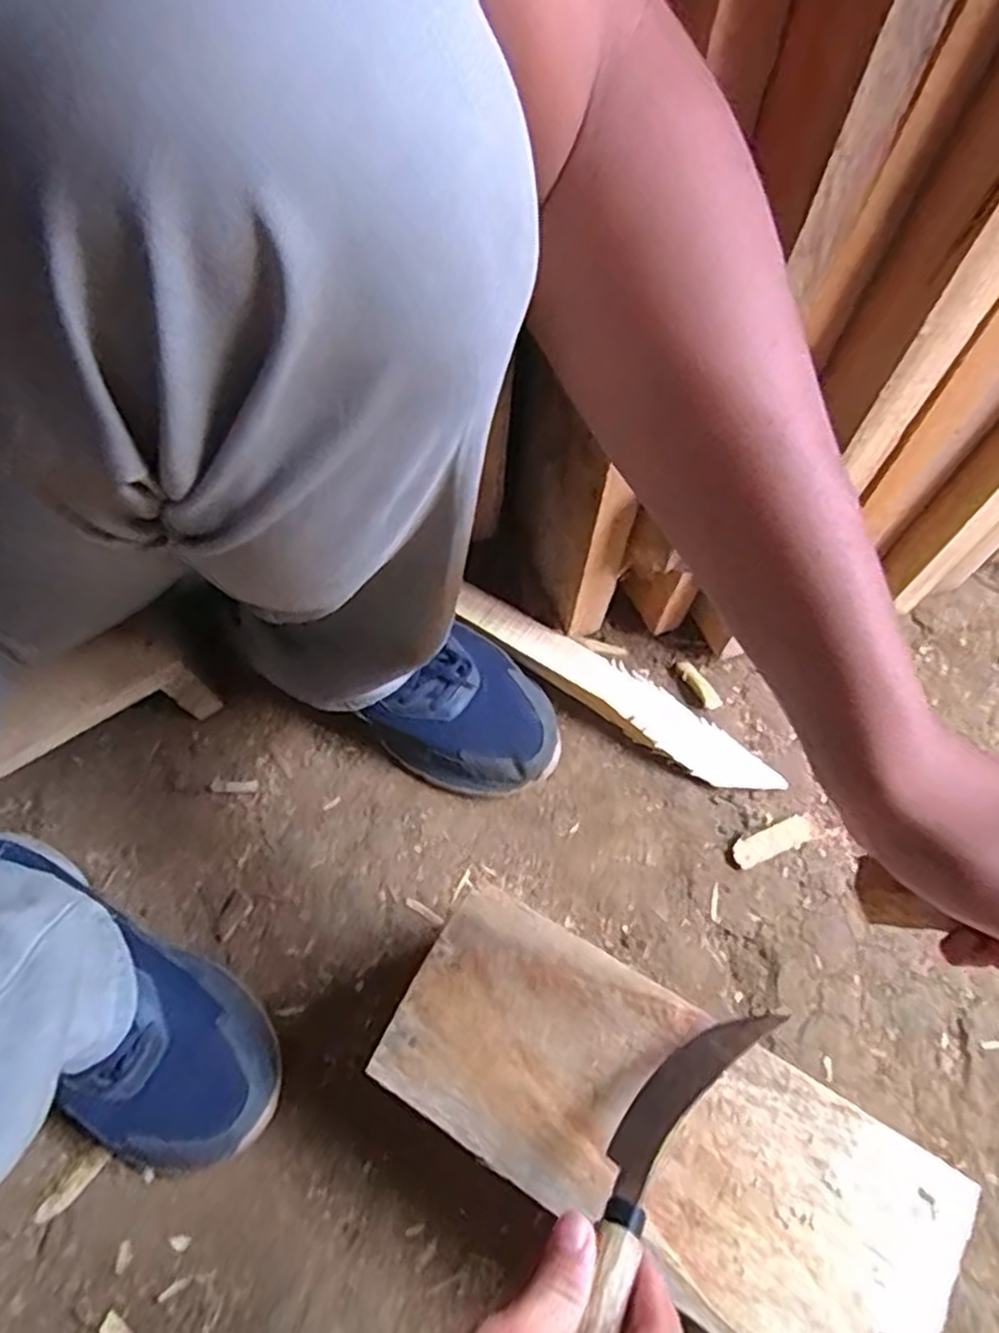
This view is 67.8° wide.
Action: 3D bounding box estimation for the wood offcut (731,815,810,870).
[{"bbox_3d":[0.204,0.130,0.556,0.063,0.006,0.020,-24,67,-7],"label":"wood offcut"}]

